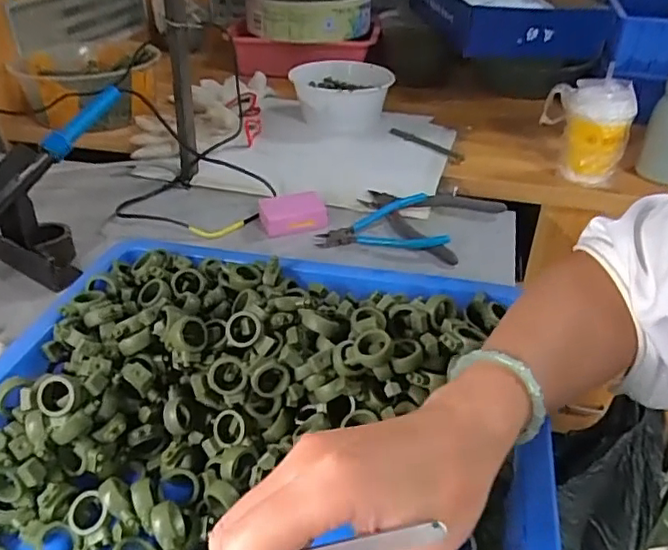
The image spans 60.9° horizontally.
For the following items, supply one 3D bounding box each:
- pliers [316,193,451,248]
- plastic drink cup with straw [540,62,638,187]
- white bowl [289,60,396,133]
[{"bbox_3d":[0.058,-0.066,0.685,0.145,0.024,0.106,3,35,3],"label":"pliers"},{"bbox_3d":[0.336,-0.196,0.766,0.109,0.134,0.082,15,37,19],"label":"plastic drink cup with straw"},{"bbox_3d":[0.015,-0.301,0.963,0.158,0.083,0.179,-2,35,-5],"label":"white bowl"}]

